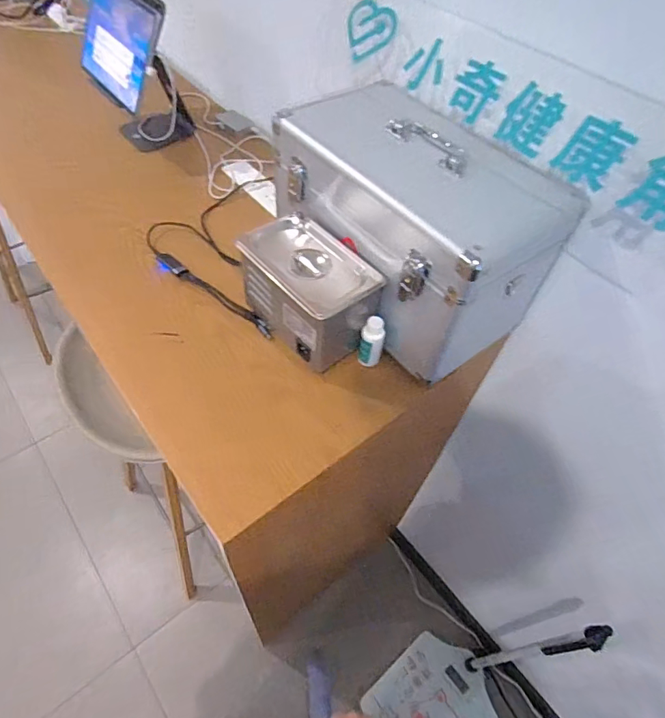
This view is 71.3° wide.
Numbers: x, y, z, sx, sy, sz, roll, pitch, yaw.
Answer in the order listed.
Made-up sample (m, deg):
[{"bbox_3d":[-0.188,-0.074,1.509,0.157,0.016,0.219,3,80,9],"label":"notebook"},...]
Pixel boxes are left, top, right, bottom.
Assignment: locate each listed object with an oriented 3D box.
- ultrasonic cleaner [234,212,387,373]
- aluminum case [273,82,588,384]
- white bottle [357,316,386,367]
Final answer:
[{"bbox_3d":[-0.033,-0.088,0.611,0.111,0.121,0.172,-32,61,-25],"label":"ultrasonic cleaner"},{"bbox_3d":[0.105,-0.177,0.618,0.205,0.198,0.318,-29,60,-23],"label":"aluminum case"},{"bbox_3d":[0.052,-0.022,0.606,0.029,0.078,0.021,12,53,4],"label":"white bottle"}]

